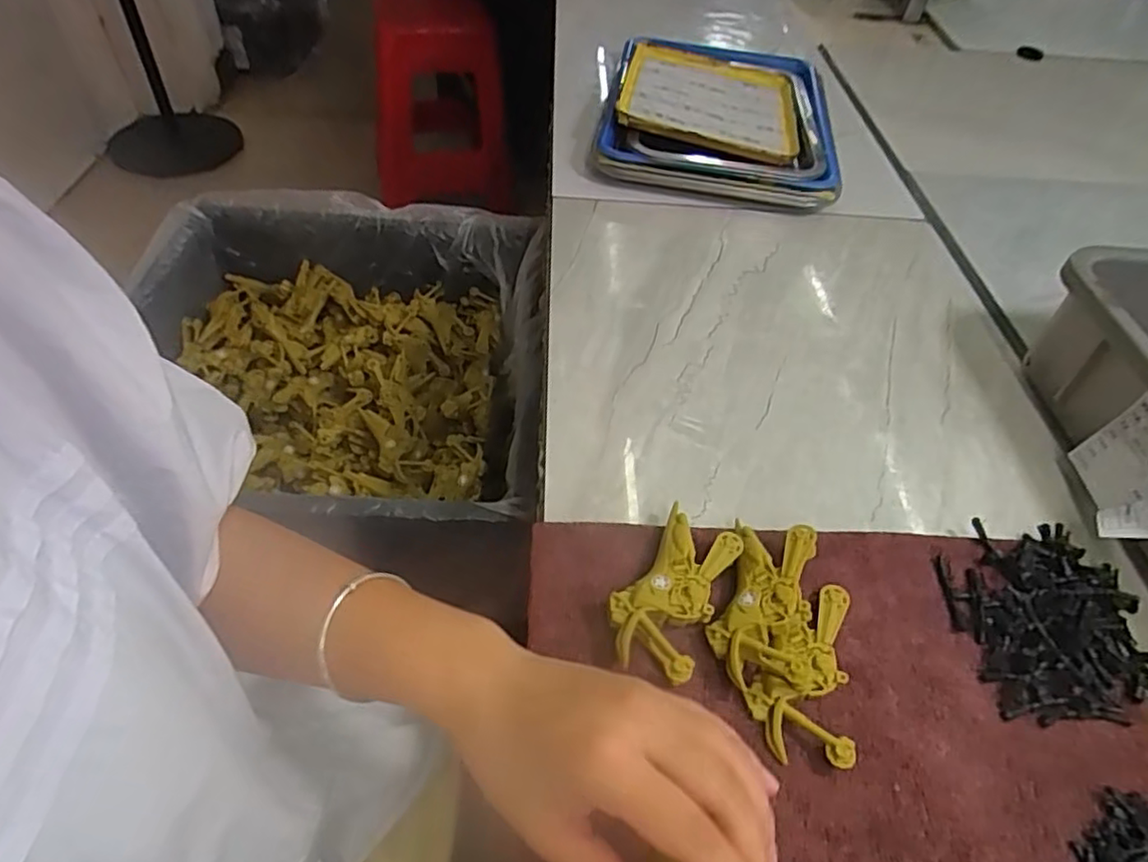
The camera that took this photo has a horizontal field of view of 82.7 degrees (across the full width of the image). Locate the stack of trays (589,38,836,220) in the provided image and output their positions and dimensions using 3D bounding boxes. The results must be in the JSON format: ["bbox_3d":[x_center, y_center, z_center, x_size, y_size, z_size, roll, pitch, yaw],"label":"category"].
[{"bbox_3d":[0.170,-0.375,0.773,0.254,0.057,0.337,9,49,4],"label":"stack of trays"}]

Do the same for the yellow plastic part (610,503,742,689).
[{"bbox_3d":[0.055,0.092,0.368,0.050,0.027,0.098,23,51,16],"label":"yellow plastic part"}]

